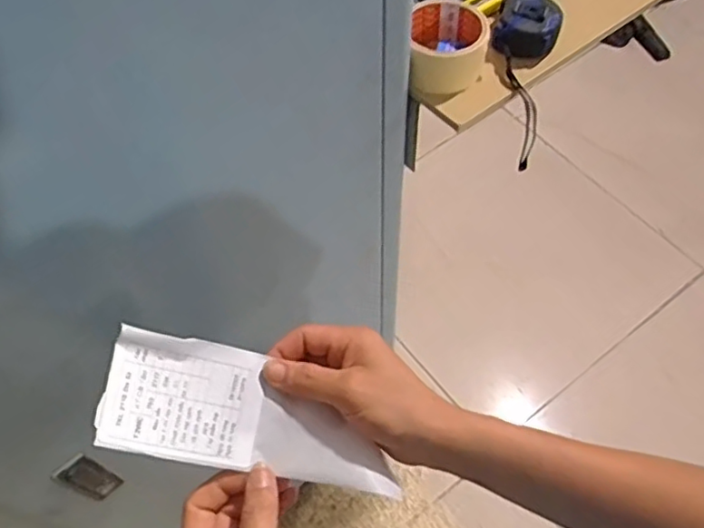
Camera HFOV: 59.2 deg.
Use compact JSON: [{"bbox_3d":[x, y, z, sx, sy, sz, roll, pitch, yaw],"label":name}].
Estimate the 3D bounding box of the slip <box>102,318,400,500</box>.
[{"bbox_3d":[-0.066,0.109,0.422,0.201,0.032,0.085,25,60,-12],"label":"slip"}]

